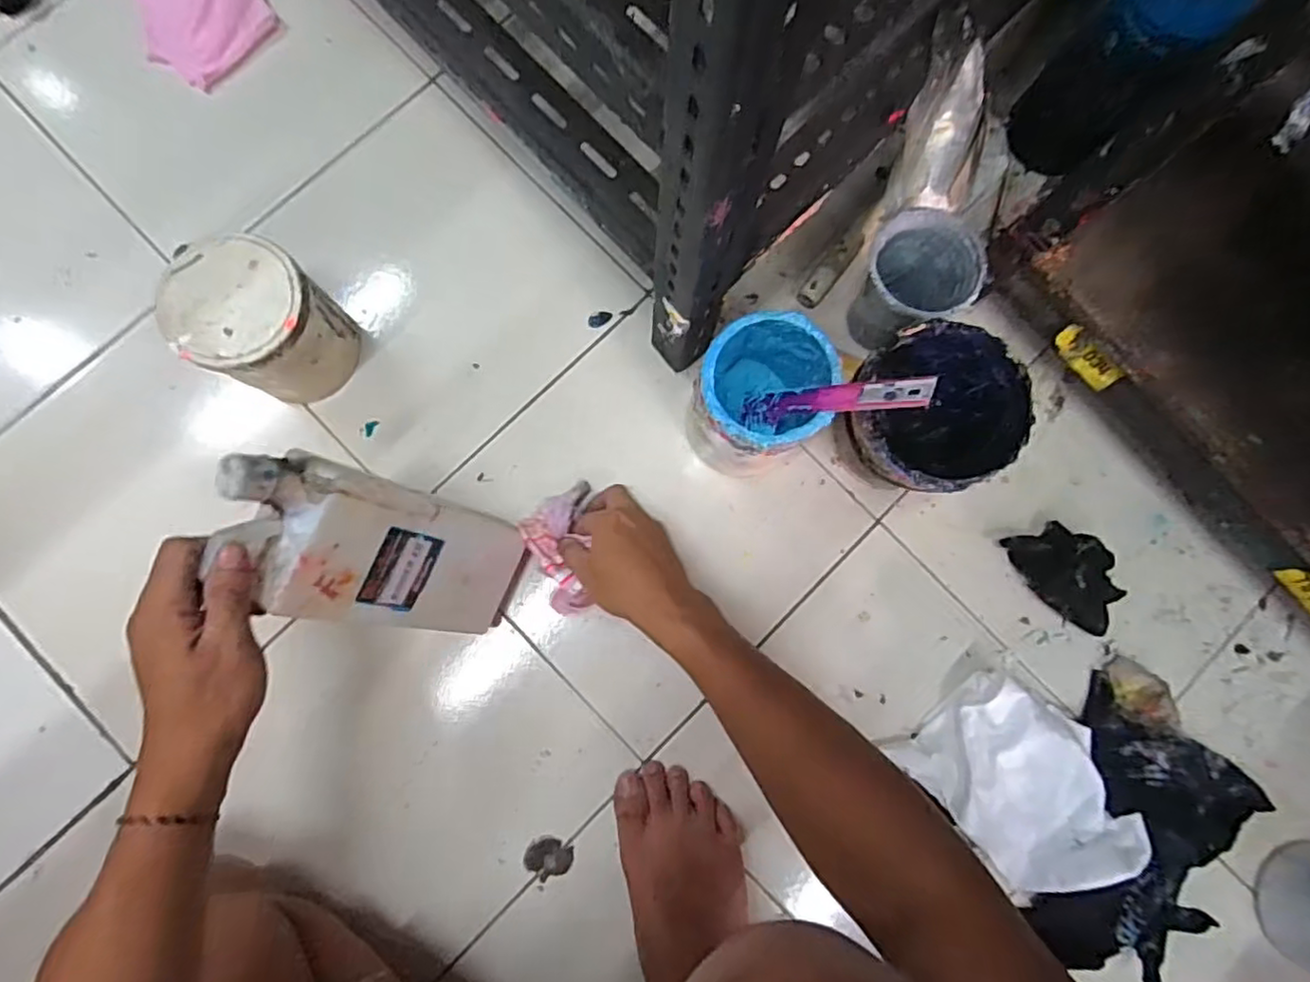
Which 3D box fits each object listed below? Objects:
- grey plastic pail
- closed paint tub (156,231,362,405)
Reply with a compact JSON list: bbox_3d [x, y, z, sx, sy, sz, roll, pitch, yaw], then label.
[{"bbox_3d":[0.208,-0.171,0.542,0.086,0.106,0.082,0,83,-2],"label":"grey plastic pail"},{"bbox_3d":[-0.312,-0.132,0.529,0.098,0.115,0.097,0,83,-2],"label":"closed paint tub"}]

